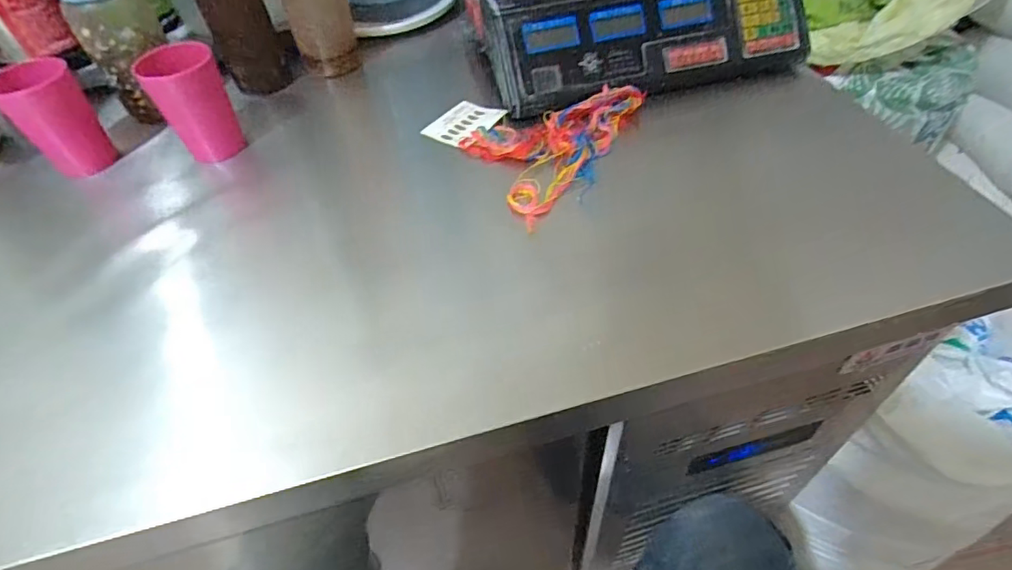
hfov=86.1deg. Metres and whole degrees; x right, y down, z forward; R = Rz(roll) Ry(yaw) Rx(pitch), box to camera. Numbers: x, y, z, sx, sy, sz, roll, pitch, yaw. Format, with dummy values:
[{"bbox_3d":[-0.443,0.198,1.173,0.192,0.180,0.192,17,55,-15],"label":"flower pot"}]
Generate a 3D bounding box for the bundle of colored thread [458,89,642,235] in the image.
[{"bbox_3d":[0.062,-0.141,0.528,0.174,0.032,0.142,-24,51,-15],"label":"bundle of colored thread"}]

